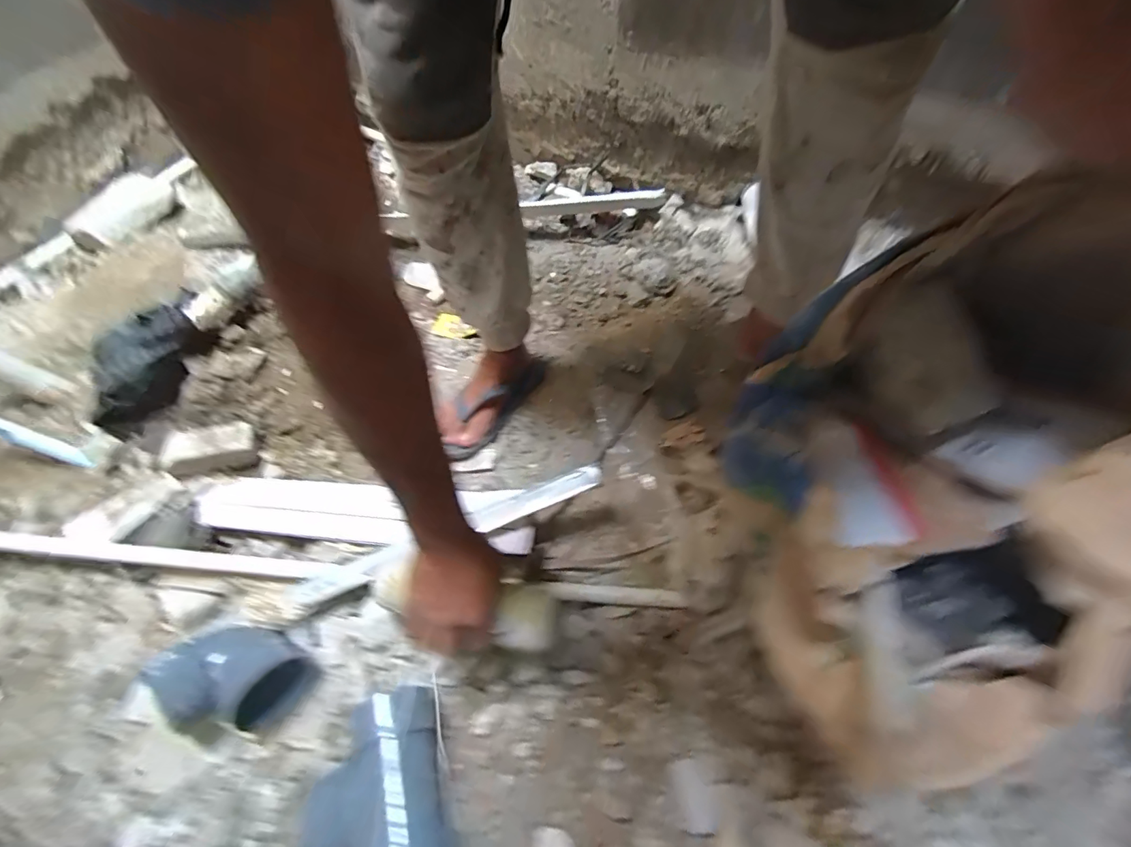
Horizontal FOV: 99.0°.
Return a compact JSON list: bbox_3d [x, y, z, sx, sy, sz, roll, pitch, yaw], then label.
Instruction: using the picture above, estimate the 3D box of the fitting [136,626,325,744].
[{"bbox_3d":[-0.404,0.320,0.600,0.141,0.121,0.117,8,58,6],"label":"fitting"}]

